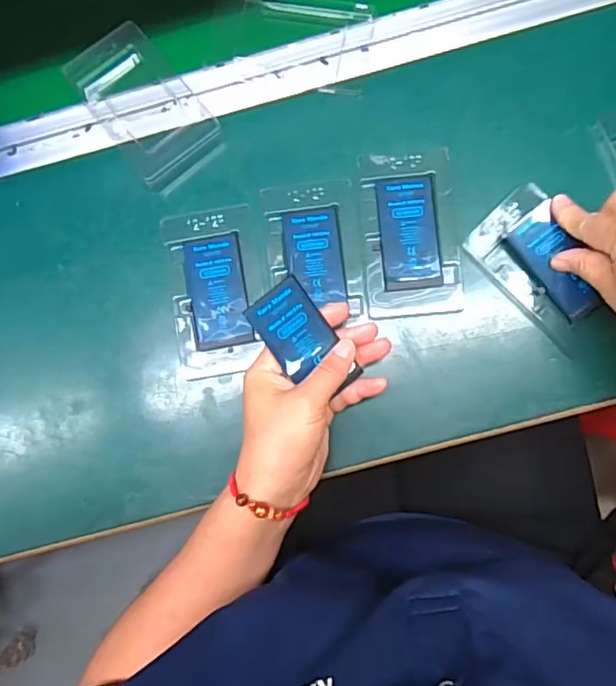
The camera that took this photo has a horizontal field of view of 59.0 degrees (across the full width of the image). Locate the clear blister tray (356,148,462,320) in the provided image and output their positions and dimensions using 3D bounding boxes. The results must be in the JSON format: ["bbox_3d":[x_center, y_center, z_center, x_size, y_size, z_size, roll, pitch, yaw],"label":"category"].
[{"bbox_3d":[0.078,-0.084,0.420,0.071,0.005,0.125,-5,87,3],"label":"clear blister tray"}]

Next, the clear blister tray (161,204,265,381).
[{"bbox_3d":[-0.073,-0.040,0.424,0.066,0.007,0.128,-7,87,3],"label":"clear blister tray"}]

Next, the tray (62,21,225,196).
[{"bbox_3d":[-0.131,-0.191,0.435,0.071,0.011,0.134,-38,86,1],"label":"tray"}]

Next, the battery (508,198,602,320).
[{"bbox_3d":[0.187,-0.058,0.406,0.033,0.006,0.083,-36,90,19],"label":"battery"}]

